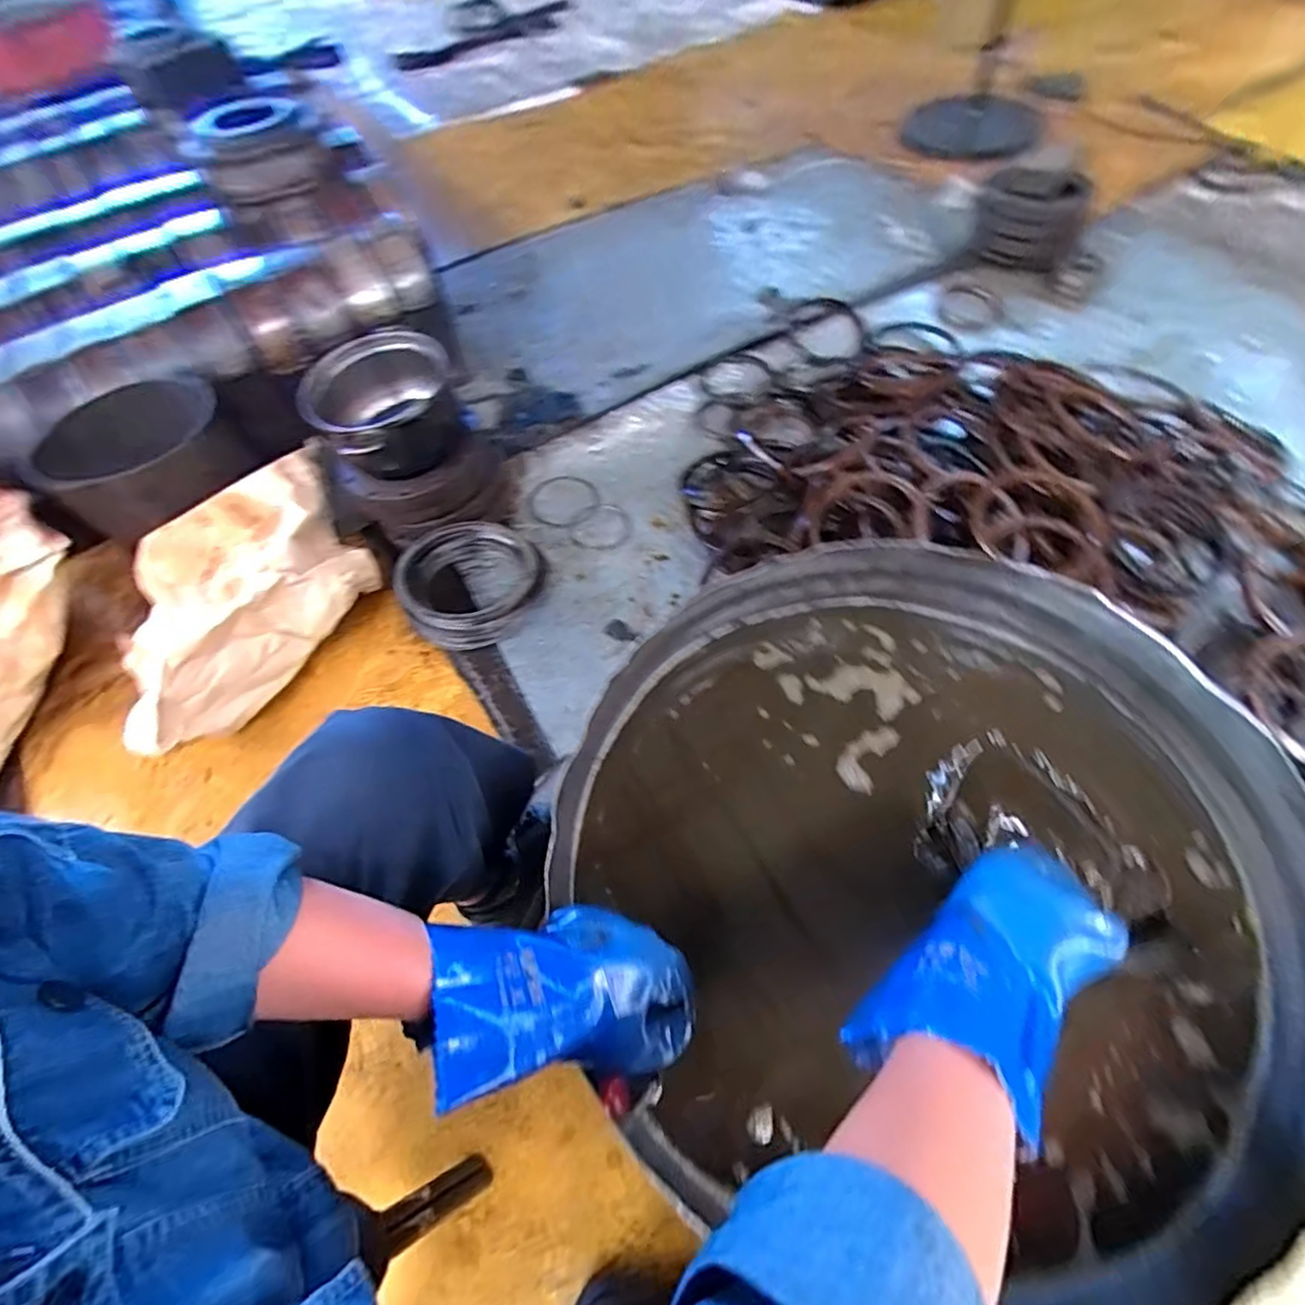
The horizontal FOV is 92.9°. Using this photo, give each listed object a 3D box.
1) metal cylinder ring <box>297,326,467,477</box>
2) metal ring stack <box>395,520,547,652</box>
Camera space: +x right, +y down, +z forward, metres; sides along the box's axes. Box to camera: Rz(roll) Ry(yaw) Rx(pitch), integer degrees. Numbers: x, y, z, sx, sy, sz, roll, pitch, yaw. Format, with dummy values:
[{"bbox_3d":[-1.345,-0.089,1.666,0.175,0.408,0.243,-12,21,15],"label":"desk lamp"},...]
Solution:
[{"bbox_3d":[-0.452,-0.406,1.048,0.232,0.123,0.245,-18,56,-6],"label":"metal cylinder ring"},{"bbox_3d":[-0.294,-0.119,1.029,0.236,0.091,0.222,-18,56,-6],"label":"metal ring stack"}]

